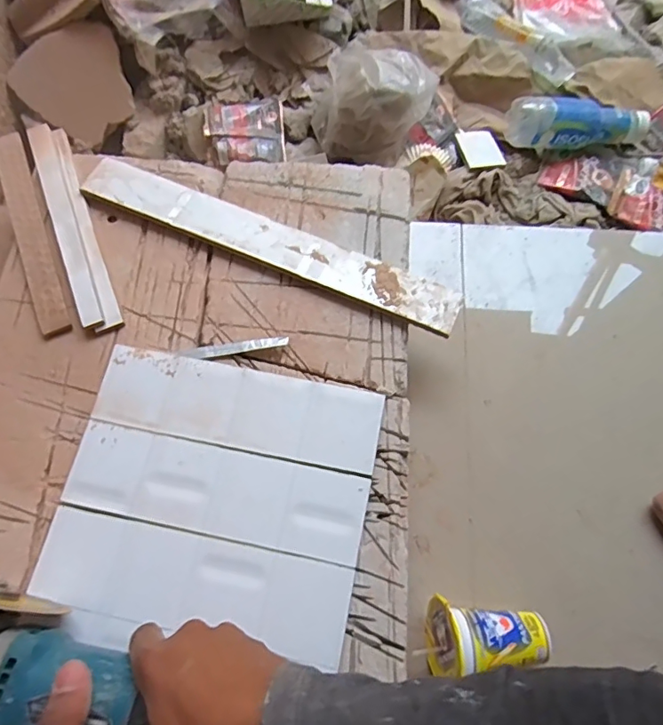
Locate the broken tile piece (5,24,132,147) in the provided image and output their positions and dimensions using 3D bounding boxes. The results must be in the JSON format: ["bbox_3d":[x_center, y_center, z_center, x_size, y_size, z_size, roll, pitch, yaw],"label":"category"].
[{"bbox_3d":[-0.338,-0.372,0.672,0.145,0.008,0.139,-35,99,13],"label":"broken tile piece"}]

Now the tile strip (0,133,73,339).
[{"bbox_3d":[-0.307,-0.139,0.511,0.033,0.005,0.254,-22,73,-8],"label":"tile strip"}]

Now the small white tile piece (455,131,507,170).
[{"bbox_3d":[0.200,-0.288,0.679,0.050,0.004,0.073,-9,61,-1],"label":"small white tile piece"}]

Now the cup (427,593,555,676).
[{"bbox_3d":[0.134,0.232,0.426,0.095,0.076,0.059,0,72,-1],"label":"cup"}]

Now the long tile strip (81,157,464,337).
[{"bbox_3d":[-0.062,-0.120,0.495,0.388,0.009,0.048,23,73,7],"label":"long tile strip"}]

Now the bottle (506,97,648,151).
[{"bbox_3d":[0.330,-0.313,0.668,0.188,0.055,0.053,3,72,0],"label":"bottle"}]

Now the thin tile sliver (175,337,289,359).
[{"bbox_3d":[-0.090,-0.014,0.467,0.100,0.008,0.013,-8,72,-4],"label":"thin tile sliver"}]

